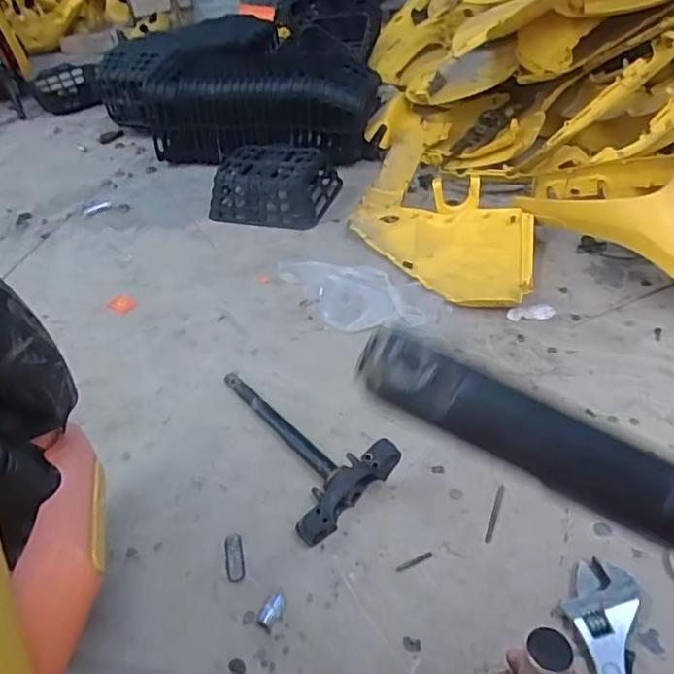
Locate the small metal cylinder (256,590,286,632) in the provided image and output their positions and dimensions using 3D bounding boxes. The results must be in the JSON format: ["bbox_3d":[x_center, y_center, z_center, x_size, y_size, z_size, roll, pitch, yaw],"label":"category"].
[{"bbox_3d":[-0.080,0.337,0.722,0.022,0.015,0.049,15,46,23],"label":"small metal cylinder"}]

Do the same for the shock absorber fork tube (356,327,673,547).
[{"bbox_3d":[0.131,0.065,0.223,0.264,0.034,0.062,26,47,0],"label":"shock absorber fork tube"}]

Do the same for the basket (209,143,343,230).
[{"bbox_3d":[-0.167,-0.404,1.538,0.289,0.124,0.237,11,43,21],"label":"basket"}]

